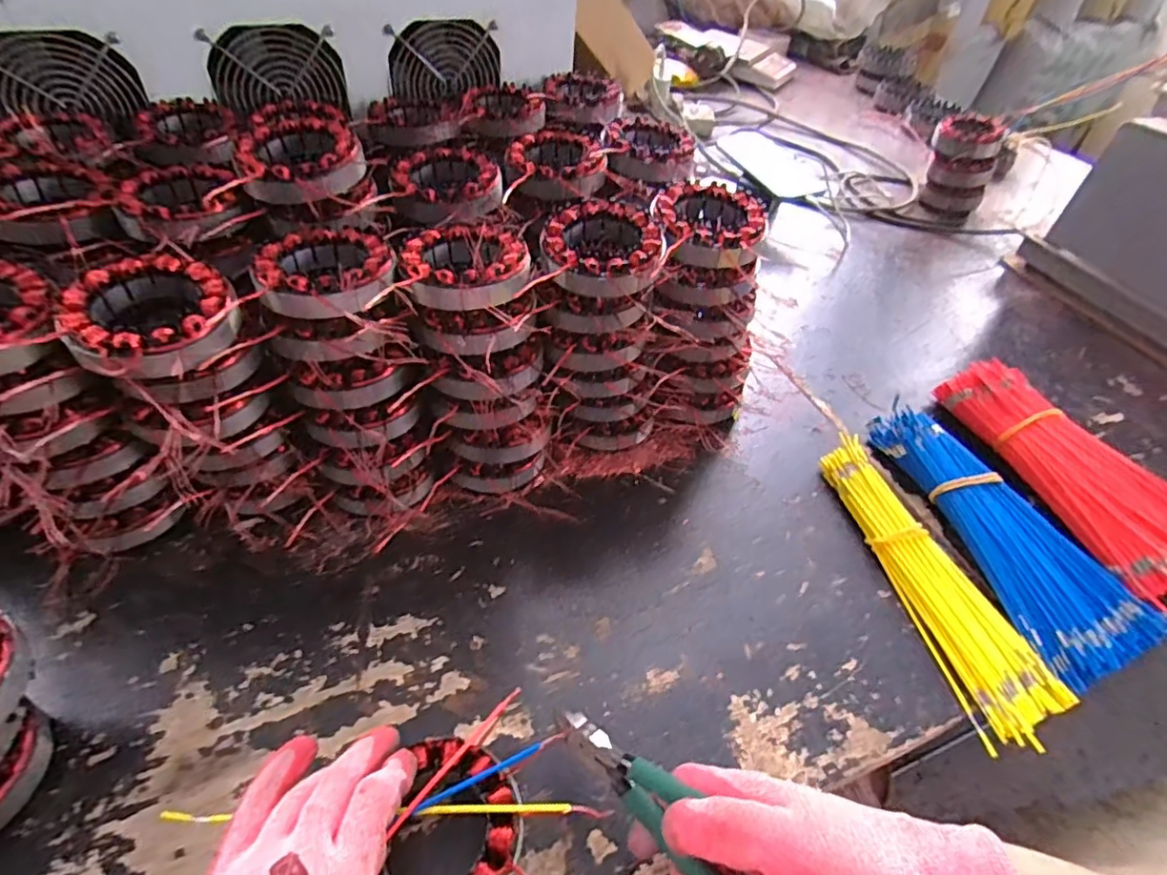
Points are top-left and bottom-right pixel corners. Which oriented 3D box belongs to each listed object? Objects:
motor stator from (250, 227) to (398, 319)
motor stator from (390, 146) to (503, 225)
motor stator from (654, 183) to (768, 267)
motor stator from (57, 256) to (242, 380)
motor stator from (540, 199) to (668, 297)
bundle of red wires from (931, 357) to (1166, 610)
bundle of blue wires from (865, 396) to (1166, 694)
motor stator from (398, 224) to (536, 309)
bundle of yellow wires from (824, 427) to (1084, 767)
[{"bbox_3d":[-0.168,-0.110,0.403,0.085,0.026,0.084,4,46,-4],"label":"motor stator"},{"bbox_3d":[-0.110,-0.199,0.496,0.082,0.035,0.094,11,46,3],"label":"motor stator"},{"bbox_3d":[0.095,-0.162,0.465,0.082,0.022,0.092,-7,48,-13],"label":"motor stator"},{"bbox_3d":[-0.251,-0.071,0.359,0.084,0.028,0.087,-28,55,-29],"label":"motor stator"},{"bbox_3d":[0.014,-0.134,0.444,0.084,0.035,0.090,4,46,-3],"label":"motor stator"},{"bbox_3d":[0.435,0.026,0.535,0.111,0.051,0.244,-10,48,-16],"label":"bundle of red wires"},{"bbox_3d":[0.337,0.068,0.494,0.093,0.034,0.244,-7,48,-14],"label":"bundle of blue wires"},{"bbox_3d":[-0.080,-0.120,0.420,0.084,0.023,0.086,1,46,-7],"label":"motor stator"},{"bbox_3d":[0.265,0.099,0.467,0.067,0.024,0.243,-5,47,-12],"label":"bundle of yellow wires"}]

